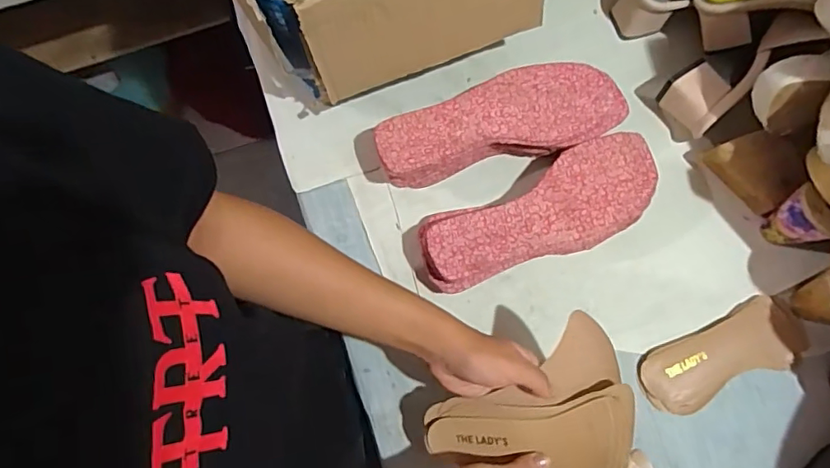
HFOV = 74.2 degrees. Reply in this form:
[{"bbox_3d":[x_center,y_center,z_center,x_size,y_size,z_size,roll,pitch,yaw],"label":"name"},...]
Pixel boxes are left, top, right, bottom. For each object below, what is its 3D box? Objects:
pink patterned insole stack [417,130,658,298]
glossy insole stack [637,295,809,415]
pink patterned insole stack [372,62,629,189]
[{"bbox_3d":[0.124,-0.014,0.565,0.244,0.065,0.089,-25,79,-6],"label":"pink patterned insole stack"},{"bbox_3d":[0.319,0.127,0.569,0.177,0.020,0.075,-22,79,-6],"label":"glossy insole stack"},{"bbox_3d":[0.084,-0.112,0.579,0.247,0.067,0.085,-15,78,-4],"label":"pink patterned insole stack"}]

